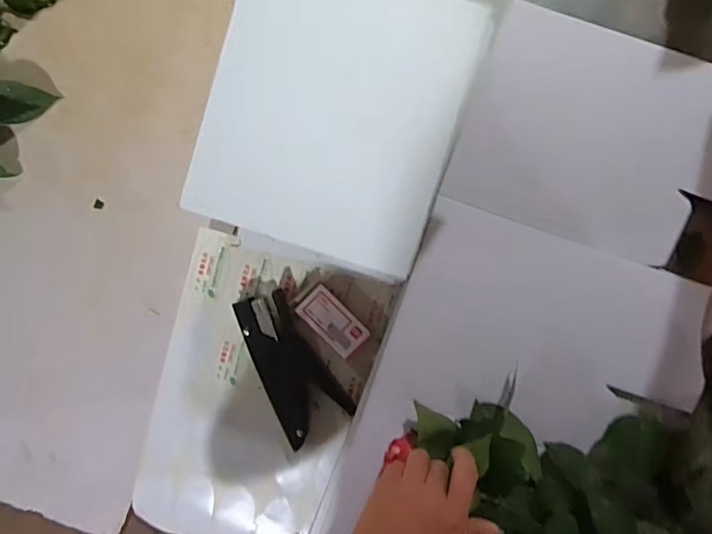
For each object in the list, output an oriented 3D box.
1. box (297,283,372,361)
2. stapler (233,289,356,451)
[{"bbox_3d":[-0.022,0.054,0.479,0.069,0.016,0.038,43,93,0],"label":"box"},{"bbox_3d":[-0.068,0.095,0.481,0.066,0.027,0.144,-32,90,3],"label":"stapler"}]

